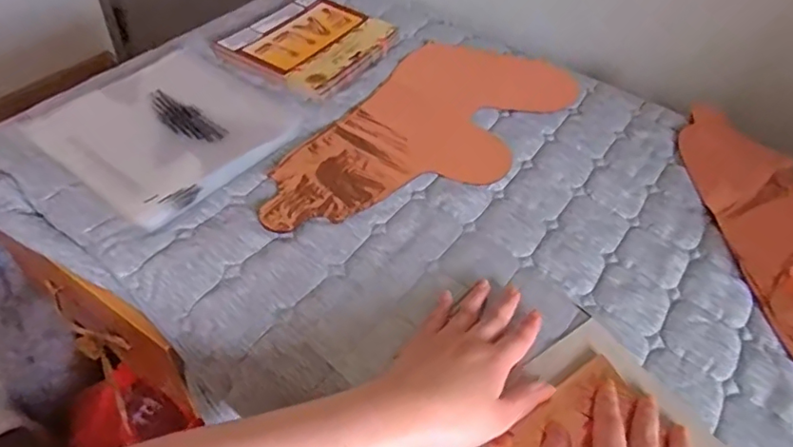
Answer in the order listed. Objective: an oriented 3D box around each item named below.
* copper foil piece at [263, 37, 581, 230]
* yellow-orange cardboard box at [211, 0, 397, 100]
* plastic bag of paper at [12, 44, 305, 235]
[{"bbox_3d":[0.037,-0.113,0.648,0.201,0.011,0.450,33,53,21],"label":"copper foil piece"},{"bbox_3d":[-0.114,-0.246,0.735,0.167,0.017,0.204,25,51,16],"label":"yellow-orange cardboard box"},{"bbox_3d":[-0.250,-0.106,0.590,0.206,0.024,0.207,30,53,20],"label":"plastic bag of paper"}]

